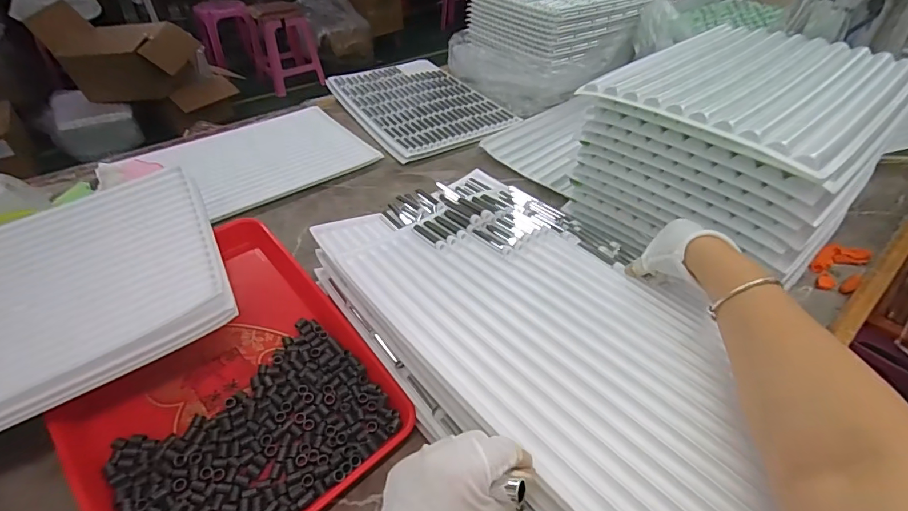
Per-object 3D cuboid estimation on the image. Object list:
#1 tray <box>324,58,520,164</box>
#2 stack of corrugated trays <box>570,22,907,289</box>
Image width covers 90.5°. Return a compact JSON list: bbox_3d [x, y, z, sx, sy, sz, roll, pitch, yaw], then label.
[{"bbox_3d":[-0.102,-0.409,1.193,0.328,0.016,0.485,-22,48,-21],"label":"tray"},{"bbox_3d":[0.421,-0.171,0.677,0.388,0.215,0.298,-32,50,-31],"label":"stack of corrugated trays"}]

